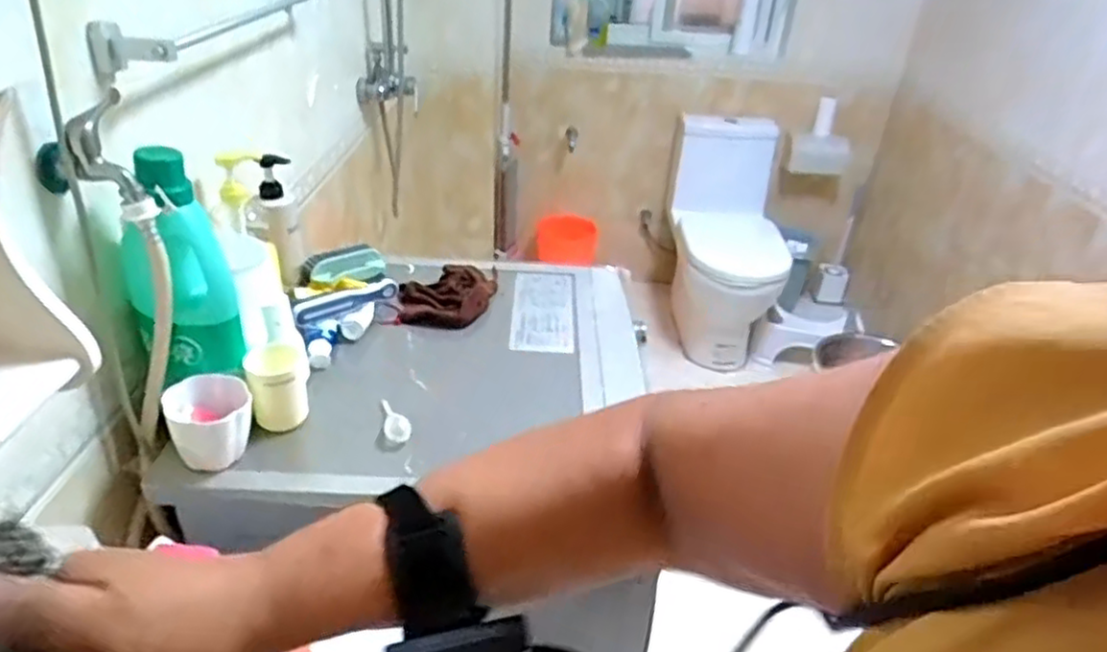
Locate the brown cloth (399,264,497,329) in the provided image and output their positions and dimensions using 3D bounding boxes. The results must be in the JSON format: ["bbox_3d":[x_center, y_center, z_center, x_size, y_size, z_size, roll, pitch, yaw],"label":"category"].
[{"bbox_3d":[-0.177,-0.055,1.147,0.144,0.032,0.169,8,33,6],"label":"brown cloth"}]

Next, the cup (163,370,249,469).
[{"bbox_3d":[-0.395,0.115,0.805,0.085,0.088,0.075,-14,37,-26],"label":"cup"}]

